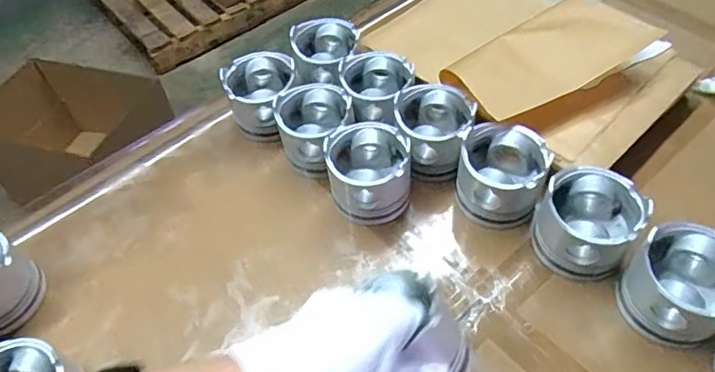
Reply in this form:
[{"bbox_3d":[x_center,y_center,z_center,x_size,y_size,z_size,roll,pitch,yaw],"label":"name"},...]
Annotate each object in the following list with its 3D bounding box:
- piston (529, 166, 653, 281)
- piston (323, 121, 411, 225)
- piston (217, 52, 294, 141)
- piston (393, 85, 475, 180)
[{"bbox_3d":[0.233,0.038,0.531,0.089,0.089,0.092,-3,52,4],"label":"piston"},{"bbox_3d":[0.013,-0.016,0.595,0.086,0.086,0.088,-3,52,4],"label":"piston"},{"bbox_3d":[-0.121,-0.110,0.681,0.091,0.088,0.090,-14,52,-4],"label":"piston"},{"bbox_3d":[0.090,-0.060,0.623,0.090,0.081,0.097,-3,52,4],"label":"piston"}]

